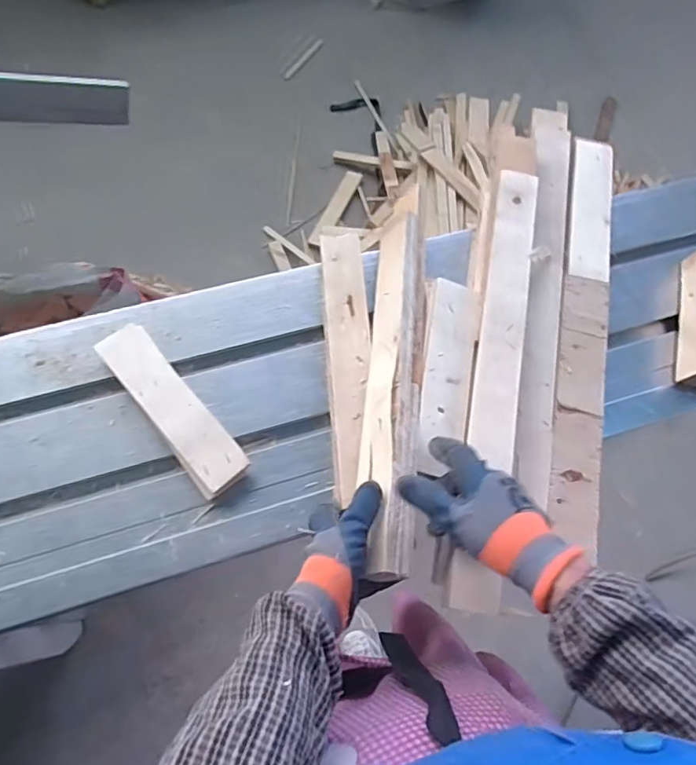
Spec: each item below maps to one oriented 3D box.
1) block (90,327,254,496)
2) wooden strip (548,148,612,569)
[{"bbox_3d":[-0.193,0.025,0.605,0.057,0.028,0.217,-38,74,-14],"label":"block"},{"bbox_3d":[0.286,-0.080,0.665,0.055,0.016,0.524,11,69,3],"label":"wooden strip"}]

